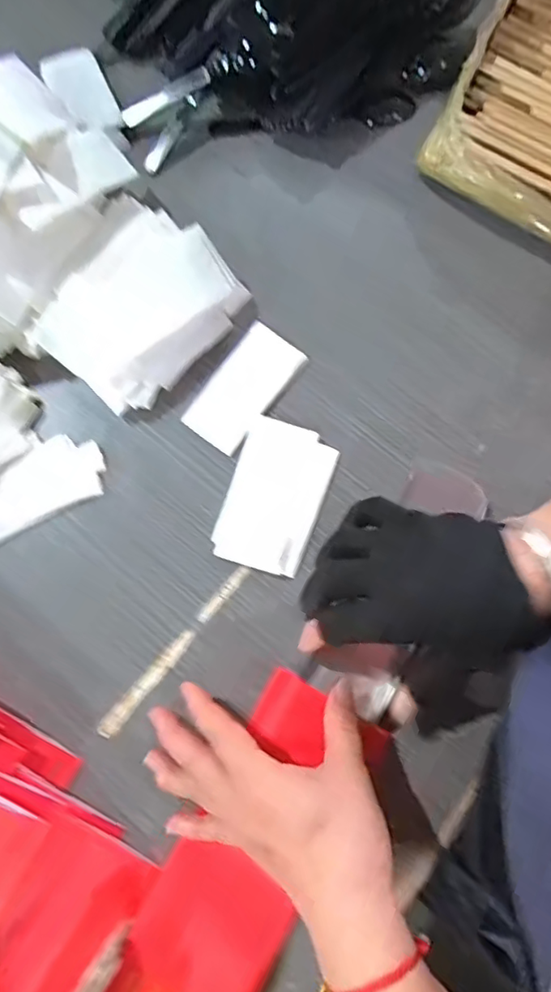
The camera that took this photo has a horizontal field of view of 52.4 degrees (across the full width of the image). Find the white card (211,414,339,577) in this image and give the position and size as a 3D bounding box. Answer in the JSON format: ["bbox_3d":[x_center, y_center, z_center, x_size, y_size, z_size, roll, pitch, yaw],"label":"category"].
[{"bbox_3d":[0.000,0.000,0.391,0.064,0.005,0.102,19,79,1],"label":"white card"}]

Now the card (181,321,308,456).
[{"bbox_3d":[-0.023,-0.079,0.406,0.048,0.004,0.093,36,81,11],"label":"card"}]

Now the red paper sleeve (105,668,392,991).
[{"bbox_3d":[-0.034,0.246,0.329,0.079,0.020,0.277,30,80,6],"label":"red paper sleeve"}]

